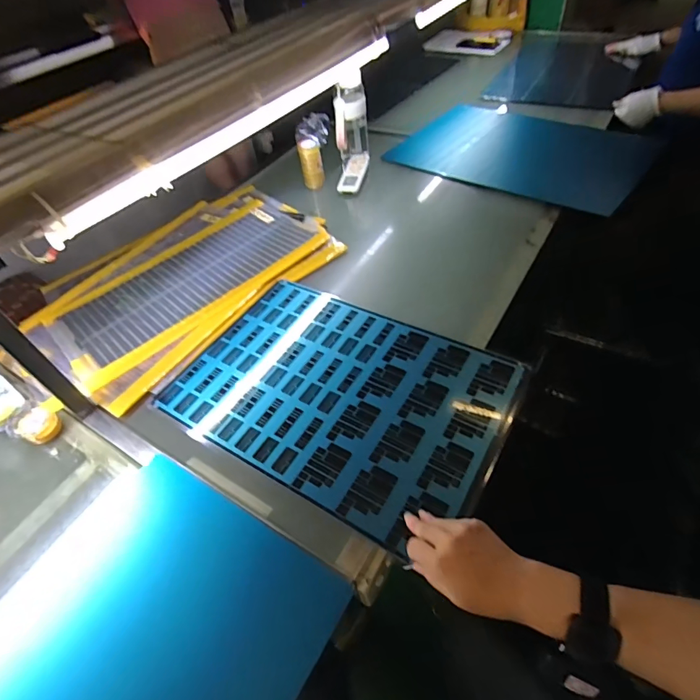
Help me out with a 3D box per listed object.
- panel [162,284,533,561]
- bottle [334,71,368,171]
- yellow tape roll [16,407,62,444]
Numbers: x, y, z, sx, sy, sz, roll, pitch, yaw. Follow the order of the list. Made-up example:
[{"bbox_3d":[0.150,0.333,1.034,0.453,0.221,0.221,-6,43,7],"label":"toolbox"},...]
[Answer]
[{"bbox_3d":[-0.017,0.057,0.681,0.481,0.007,0.346,22,55,24],"label":"panel"},{"bbox_3d":[0.002,-0.596,1.113,0.082,0.214,0.086,-2,49,6],"label":"bottle"},{"bbox_3d":[-0.487,0.120,0.675,0.047,0.035,0.054,23,56,25],"label":"yellow tape roll"}]

